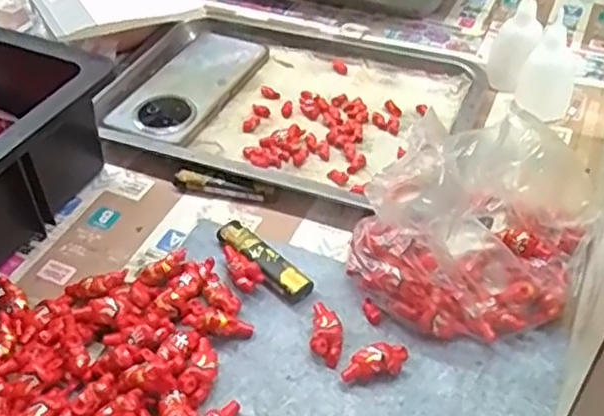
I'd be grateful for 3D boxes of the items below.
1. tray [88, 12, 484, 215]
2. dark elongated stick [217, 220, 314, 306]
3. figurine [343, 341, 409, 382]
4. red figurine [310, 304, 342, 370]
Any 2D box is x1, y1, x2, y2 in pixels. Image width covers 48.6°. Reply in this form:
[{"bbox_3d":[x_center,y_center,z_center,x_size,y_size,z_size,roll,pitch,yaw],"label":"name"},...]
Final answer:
[{"bbox_3d":[-0.009,-0.100,0.585,0.304,0.025,0.234,13,48,15],"label":"tray"},{"bbox_3d":[-0.026,0.035,0.450,0.021,0.013,0.079,-36,54,-27],"label":"dark elongated stick"},{"bbox_3d":[0.043,0.090,0.391,0.039,0.013,0.018,-12,47,-8],"label":"figurine"},{"bbox_3d":[0.015,0.075,0.408,0.019,0.013,0.041,2,46,5],"label":"red figurine"}]

